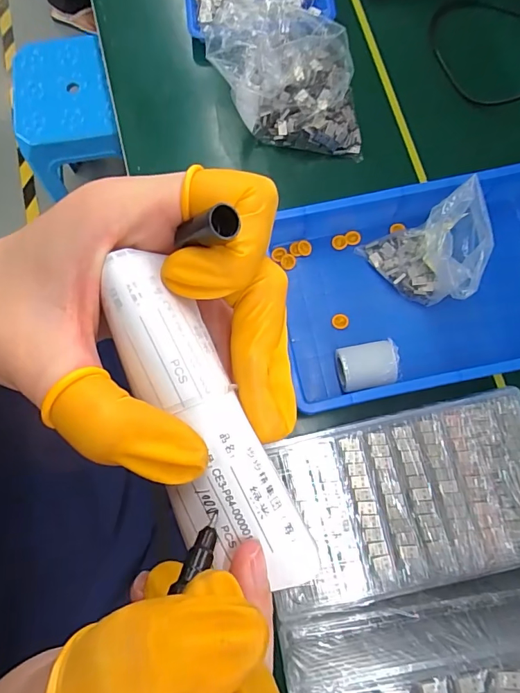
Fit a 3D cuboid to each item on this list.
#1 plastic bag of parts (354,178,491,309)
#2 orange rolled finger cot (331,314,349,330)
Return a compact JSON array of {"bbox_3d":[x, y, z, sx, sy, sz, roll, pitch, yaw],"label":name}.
[{"bbox_3d":[0.199,-0.102,0.512,0.107,0.103,0.120,-17,77,-2],"label":"plastic bag of parts"},{"bbox_3d":[0.101,-0.032,0.559,0.021,0.005,0.019,17,78,5],"label":"orange rolled finger cot"}]

